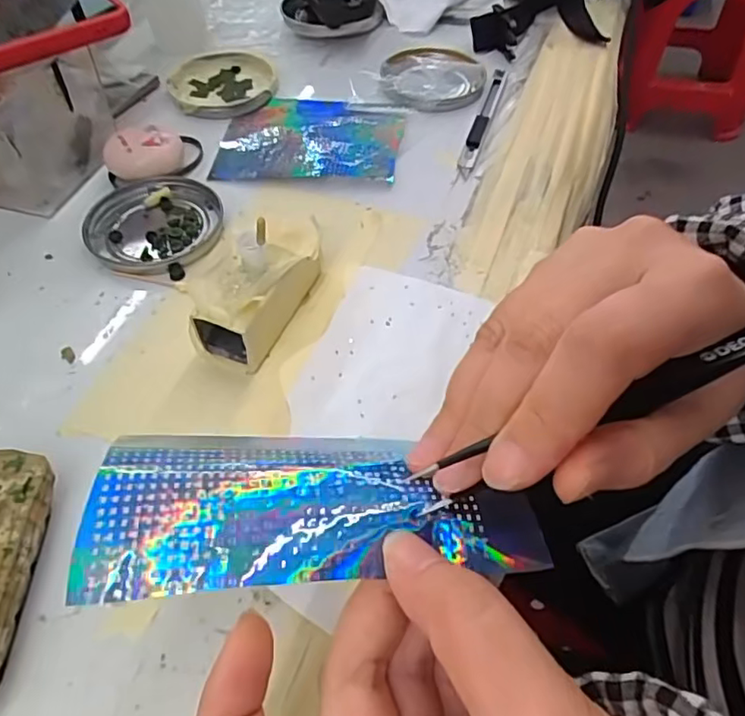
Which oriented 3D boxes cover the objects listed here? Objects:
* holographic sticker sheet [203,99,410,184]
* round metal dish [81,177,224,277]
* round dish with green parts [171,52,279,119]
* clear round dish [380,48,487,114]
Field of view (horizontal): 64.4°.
[{"bbox_3d":[-0.044,-0.155,0.410,0.122,0.007,0.100,1,53,2],"label":"holographic sticker sheet"},{"bbox_3d":[-0.131,-0.081,0.354,0.079,0.007,0.079,0,53,1],"label":"round metal dish"},{"bbox_3d":[-0.115,-0.214,0.455,0.077,0.010,0.089,-10,53,-7],"label":"round dish with green parts"},{"bbox_3d":[0.046,-0.216,0.451,0.076,0.009,0.085,-2,53,0],"label":"clear round dish"}]

